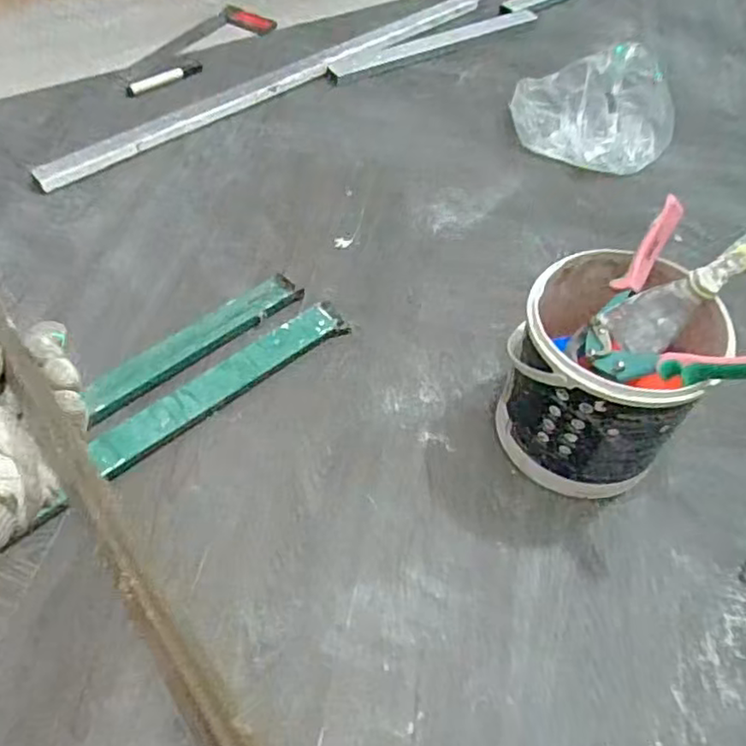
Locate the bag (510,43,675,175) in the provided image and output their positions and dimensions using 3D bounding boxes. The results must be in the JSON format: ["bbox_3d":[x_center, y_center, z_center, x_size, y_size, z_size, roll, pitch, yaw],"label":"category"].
[{"bbox_3d":[0.348,-0.419,1.044,0.247,0.092,0.202,21,55,11],"label":"bag"}]

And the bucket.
[{"bbox_3d":[0.228,0.004,0.678,0.170,0.200,0.184,2,54,-3],"label":"bucket"}]

